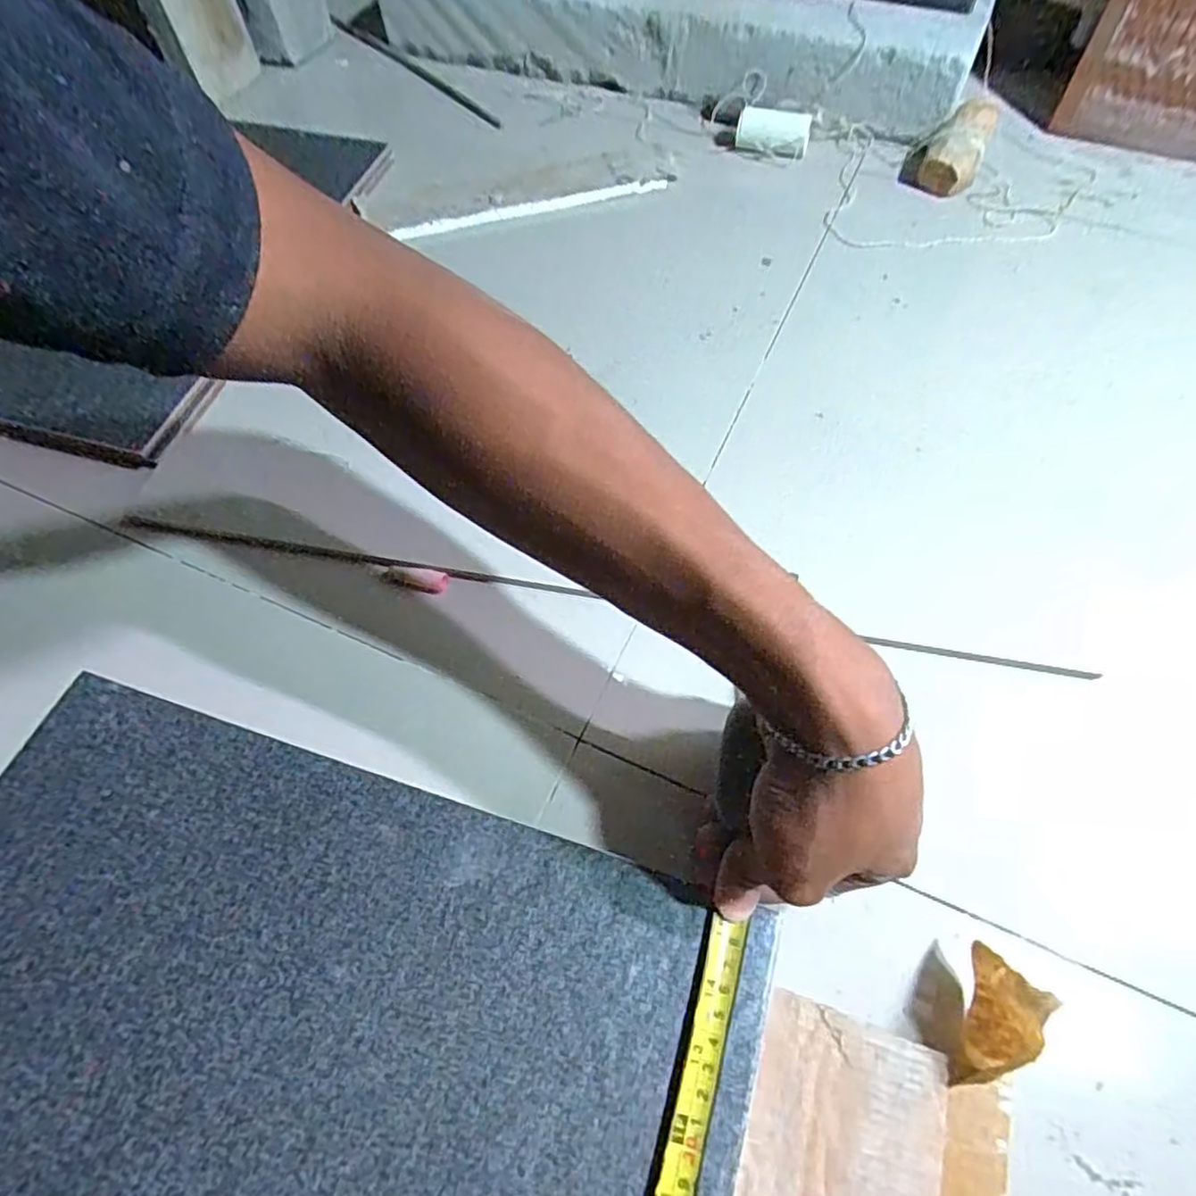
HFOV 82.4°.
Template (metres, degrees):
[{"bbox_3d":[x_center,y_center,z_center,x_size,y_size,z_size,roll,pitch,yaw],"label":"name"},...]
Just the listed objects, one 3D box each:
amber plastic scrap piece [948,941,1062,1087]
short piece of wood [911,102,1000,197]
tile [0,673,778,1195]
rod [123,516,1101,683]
[{"bbox_3d":[0.170,0.179,0.285,0.023,0.051,0.055,22,63,12],"label":"amber plastic scrap piece"},{"bbox_3d":[0.330,-0.412,0.630,0.051,0.046,0.087,24,64,13],"label":"short piece of wood"},{"bbox_3d":[-0.163,0.254,0.260,0.391,0.010,0.385,16,62,9],"label":"tile"},{"bbox_3d":[-0.014,-0.002,0.420,0.593,0.009,0.008,9,61,6],"label":"rod"}]

